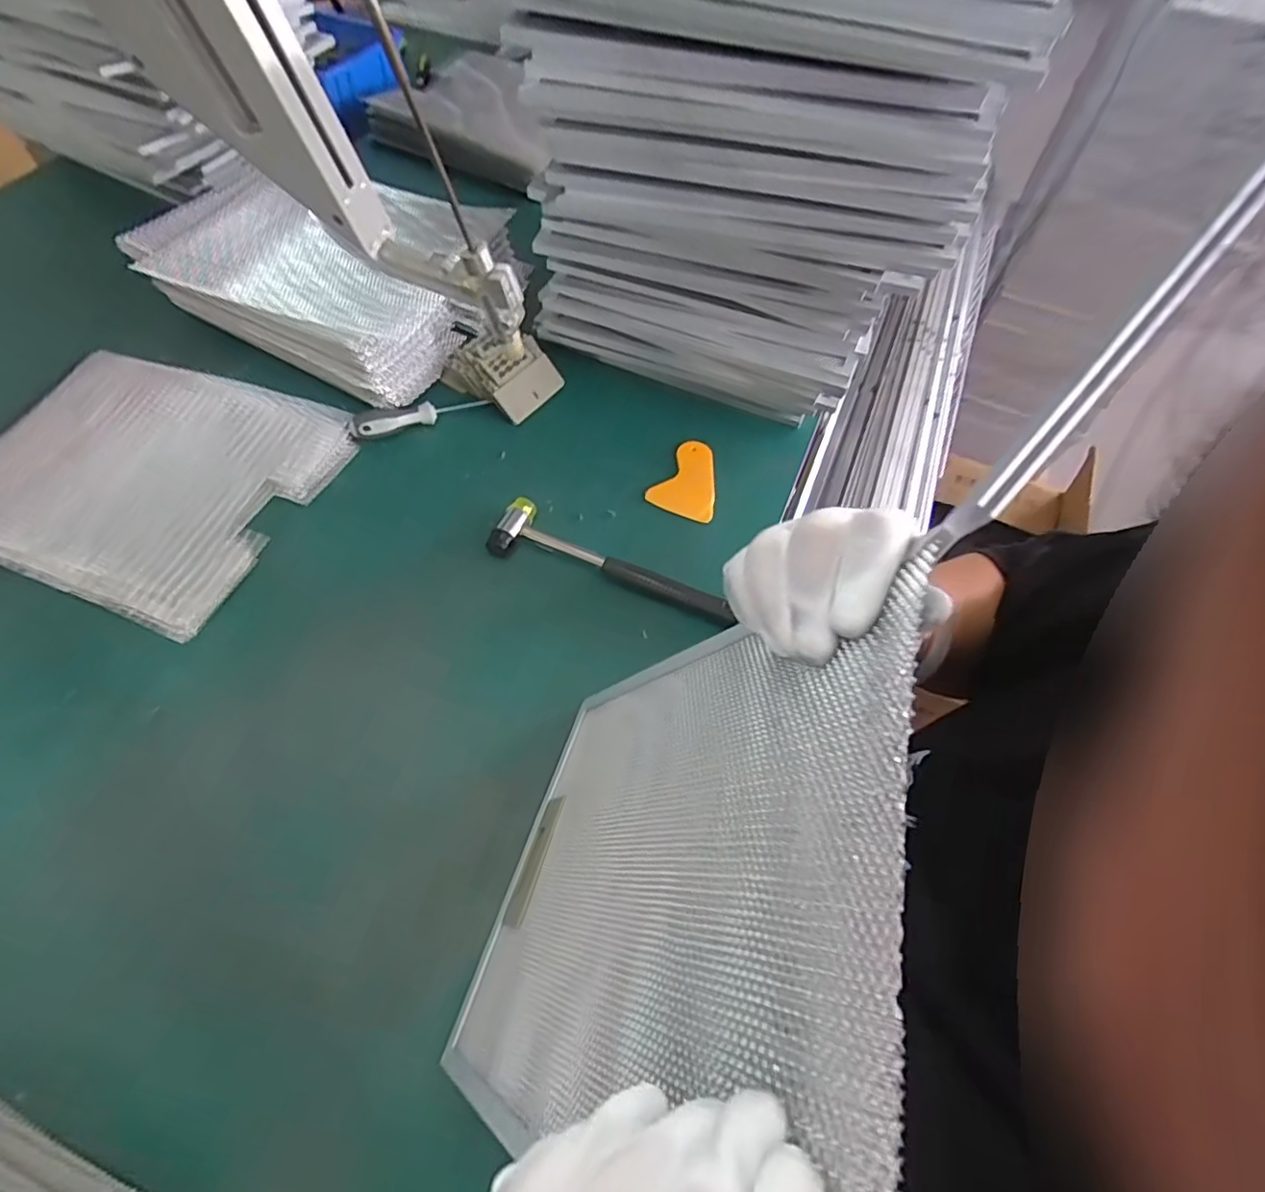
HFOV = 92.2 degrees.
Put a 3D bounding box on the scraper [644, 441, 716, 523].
[{"bbox_3d":[0.065,-0.127,0.646,0.068,0.009,0.100,22,61,10],"label":"scraper"}]

